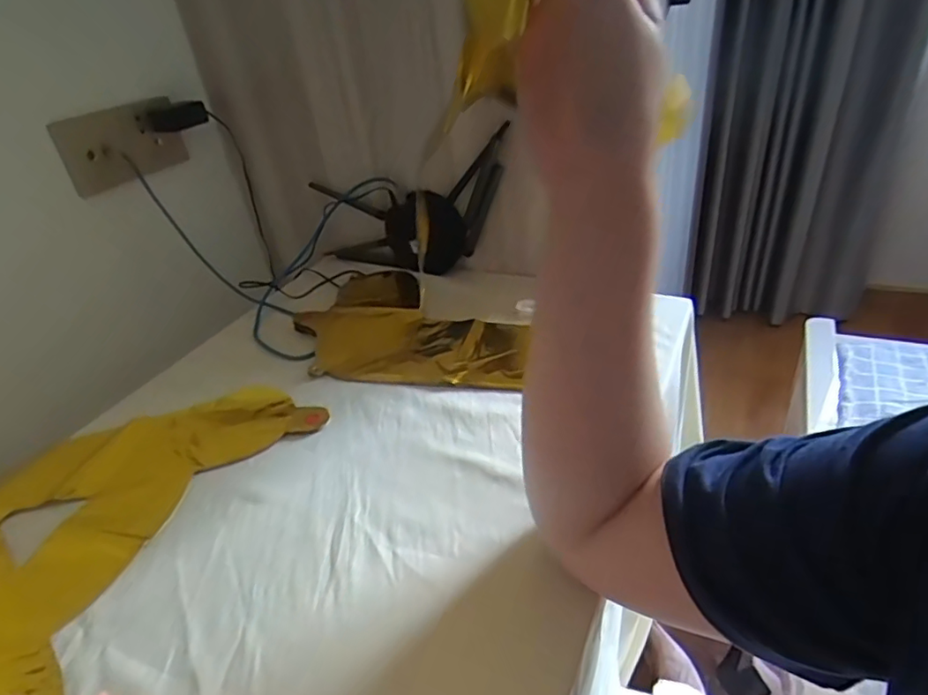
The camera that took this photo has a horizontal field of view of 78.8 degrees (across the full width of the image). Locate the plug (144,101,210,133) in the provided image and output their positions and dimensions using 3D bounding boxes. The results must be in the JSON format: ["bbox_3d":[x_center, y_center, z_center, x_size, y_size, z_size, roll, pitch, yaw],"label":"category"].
[{"bbox_3d":[-0.402,-0.323,0.792,0.079,0.032,0.023,-32,41,-31],"label":"plug"}]

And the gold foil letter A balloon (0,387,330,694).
[{"bbox_3d":[-0.339,0.156,0.496,0.262,0.012,0.380,8,37,21],"label":"gold foil letter A balloon"}]

